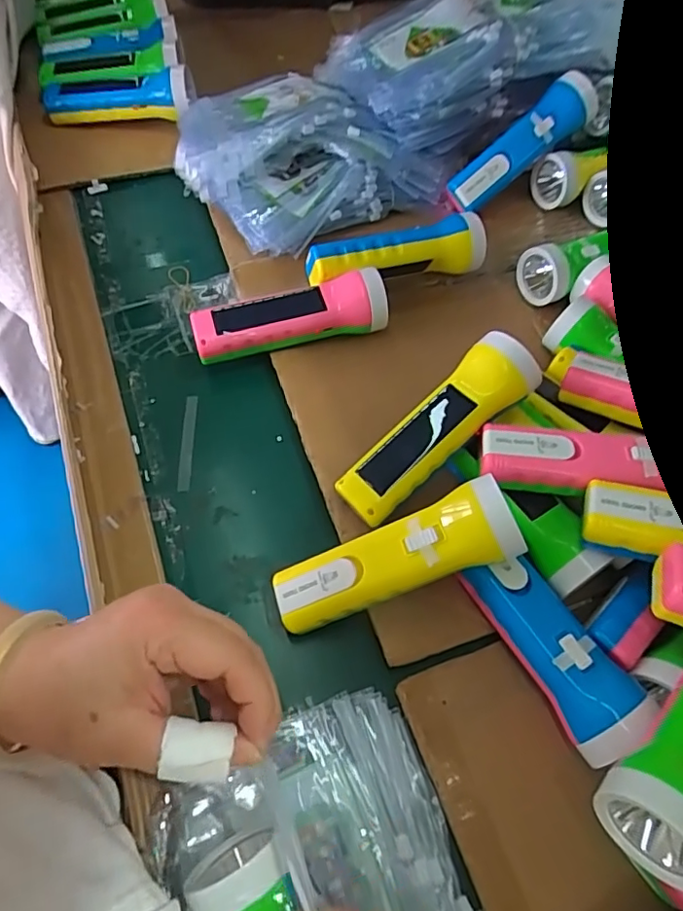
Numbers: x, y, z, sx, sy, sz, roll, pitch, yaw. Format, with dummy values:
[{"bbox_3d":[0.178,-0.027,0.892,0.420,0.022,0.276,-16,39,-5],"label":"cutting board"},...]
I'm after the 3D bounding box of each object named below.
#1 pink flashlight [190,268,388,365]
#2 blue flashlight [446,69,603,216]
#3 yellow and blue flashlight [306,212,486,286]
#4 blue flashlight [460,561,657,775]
[{"bbox_3d":[-0.043,-0.113,0.481,0.163,0.055,0.046,-12,63,-8],"label":"pink flashlight"},{"bbox_3d":[0.181,-0.311,0.562,0.169,0.040,0.041,-39,66,5],"label":"blue flashlight"},{"bbox_3d":[0.050,-0.181,0.507,0.168,0.044,0.044,-16,64,-10],"label":"yellow and blue flashlight"},{"bbox_3d":[0.130,0.120,0.352,0.047,0.042,0.126,-27,66,-15],"label":"blue flashlight"}]

